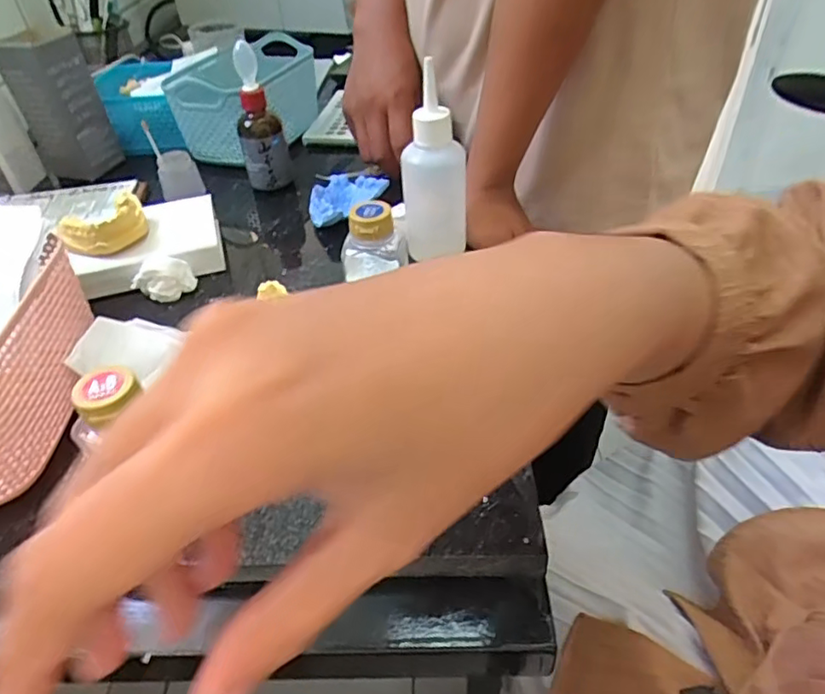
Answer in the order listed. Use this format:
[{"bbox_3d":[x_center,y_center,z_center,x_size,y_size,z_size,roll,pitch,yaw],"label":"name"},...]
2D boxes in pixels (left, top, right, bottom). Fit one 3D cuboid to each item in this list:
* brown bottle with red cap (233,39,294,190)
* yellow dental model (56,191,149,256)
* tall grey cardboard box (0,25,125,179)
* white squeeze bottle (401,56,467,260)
[{"bbox_3d":[-0.145,-0.213,0.546,0.044,0.115,0.038,-11,42,-8],"label":"brown bottle with red cap"},{"bbox_3d":[-0.244,-0.096,0.466,0.065,0.029,0.044,-35,50,-30],"label":"yellow dental model"},{"bbox_3d":[-0.371,-0.254,0.612,0.067,0.131,0.061,10,43,16],"label":"tall grey cardboard box"},{"bbox_3d":[0.015,-0.126,0.417,0.044,0.129,0.033,-5,41,0],"label":"white squeeze bottle"}]

